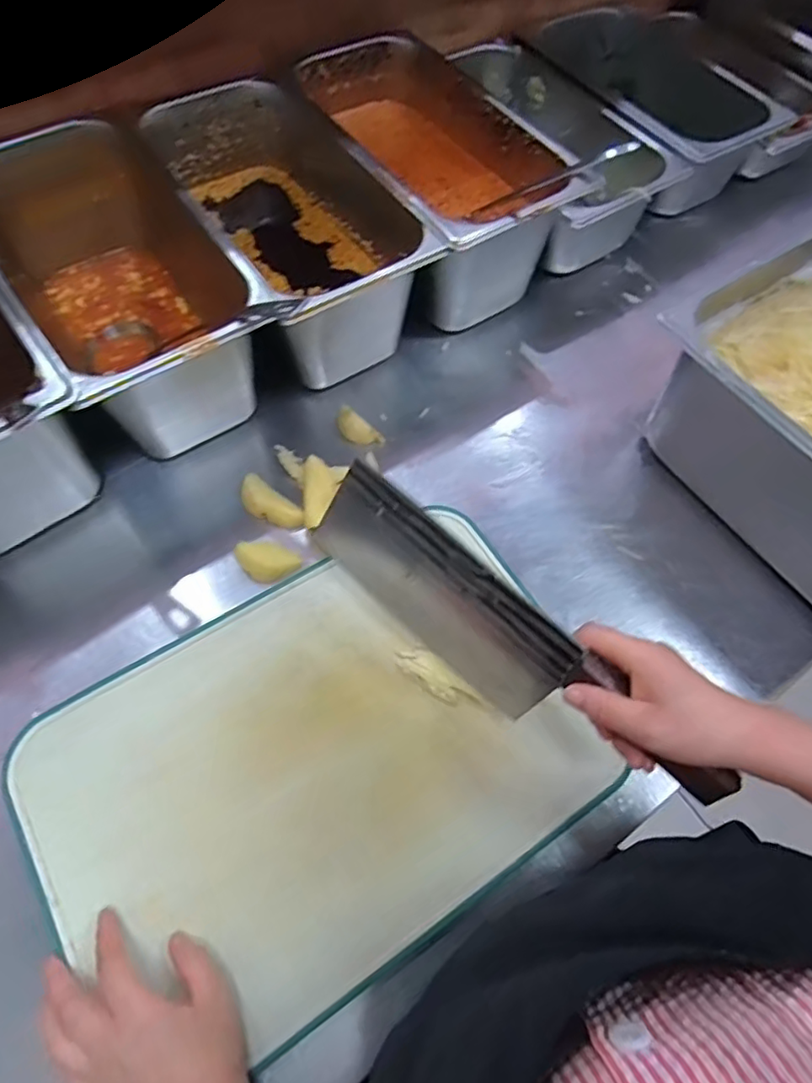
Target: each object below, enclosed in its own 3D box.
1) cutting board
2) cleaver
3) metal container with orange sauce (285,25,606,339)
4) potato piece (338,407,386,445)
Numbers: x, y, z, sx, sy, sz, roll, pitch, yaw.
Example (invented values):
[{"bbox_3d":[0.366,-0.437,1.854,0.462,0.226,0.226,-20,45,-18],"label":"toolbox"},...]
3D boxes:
[{"bbox_3d":[-0.056,0.156,0.450,0.392,0.022,0.272,-30,70,-17],"label":"cutting board"},{"bbox_3d":[0.069,0.064,0.412,0.307,0.096,0.026,38,47,10],"label":"cleaver"},{"bbox_3d":[0.024,-0.368,0.641,0.167,0.147,0.302,-27,69,-15],"label":"metal container with orange sauce"},{"bbox_3d":[-0.048,-0.111,0.581,0.028,0.014,0.054,-41,73,-20],"label":"potato piece"}]

